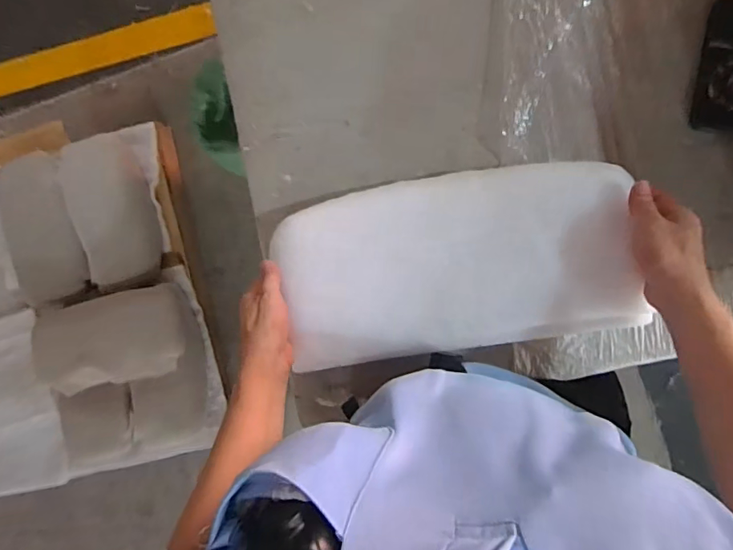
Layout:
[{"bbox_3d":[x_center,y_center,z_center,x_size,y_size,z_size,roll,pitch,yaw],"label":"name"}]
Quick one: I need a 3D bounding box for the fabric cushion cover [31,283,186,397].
[{"bbox_3d":[-0.738,0.185,1.383,0.458,0.087,0.256,-13,87,9],"label":"fabric cushion cover"}]

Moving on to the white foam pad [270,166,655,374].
[{"bbox_3d":[0.097,-0.014,0.589,0.408,0.031,0.211,-10,87,9],"label":"white foam pad"}]

